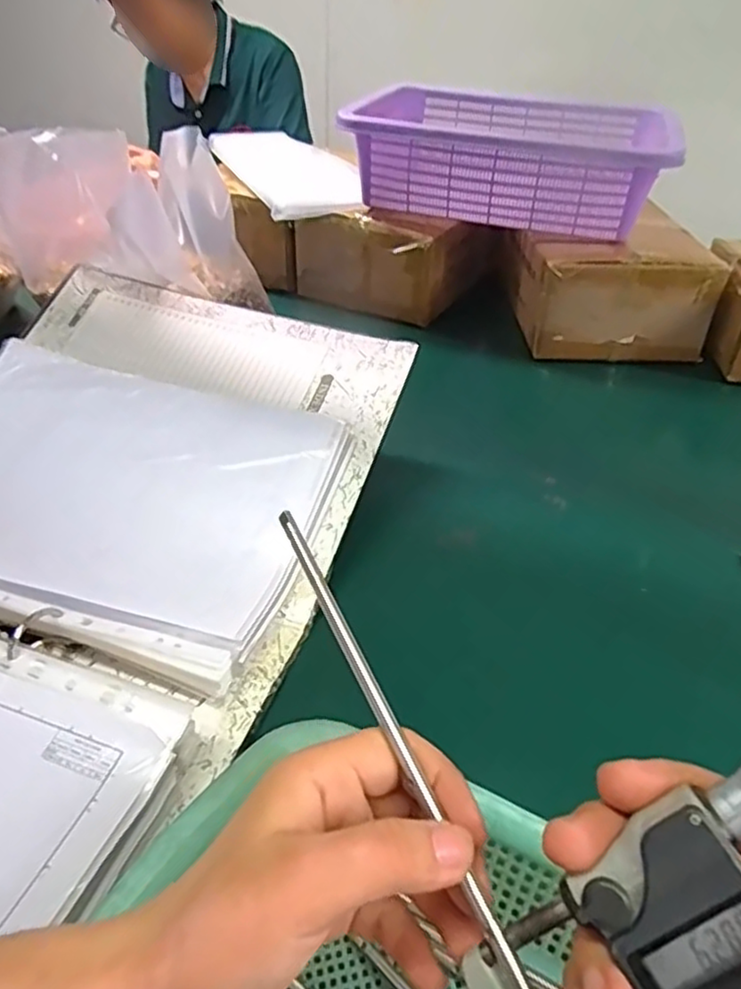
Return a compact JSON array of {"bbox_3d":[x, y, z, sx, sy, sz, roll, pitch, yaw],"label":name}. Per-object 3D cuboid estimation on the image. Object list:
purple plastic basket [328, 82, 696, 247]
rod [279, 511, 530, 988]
[{"bbox_3d":[0.168,-0.415,0.836,0.344,0.107,0.283,11,38,10],"label":"purple plastic basket"},{"bbox_3d":[0.011,0.085,0.222,0.005,0.005,0.176,-15,51,-22],"label":"rod"}]

